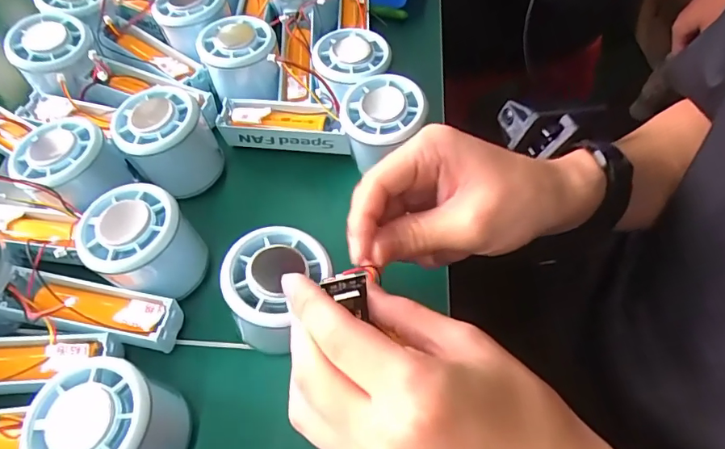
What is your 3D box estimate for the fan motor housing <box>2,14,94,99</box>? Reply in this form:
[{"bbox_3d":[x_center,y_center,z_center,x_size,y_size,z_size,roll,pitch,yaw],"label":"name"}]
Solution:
[{"bbox_3d":[-0.232,-0.129,0.367,0.055,0.033,0.057,-30,62,-15],"label":"fan motor housing"}]

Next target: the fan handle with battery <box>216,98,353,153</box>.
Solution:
[{"bbox_3d":[-0.057,-0.073,0.358,0.097,0.030,0.026,9,59,7],"label":"fan handle with battery"}]

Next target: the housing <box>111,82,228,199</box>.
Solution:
[{"bbox_3d":[-0.134,-0.057,0.338,0.058,0.058,0.056,-30,62,-15],"label":"housing"}]

